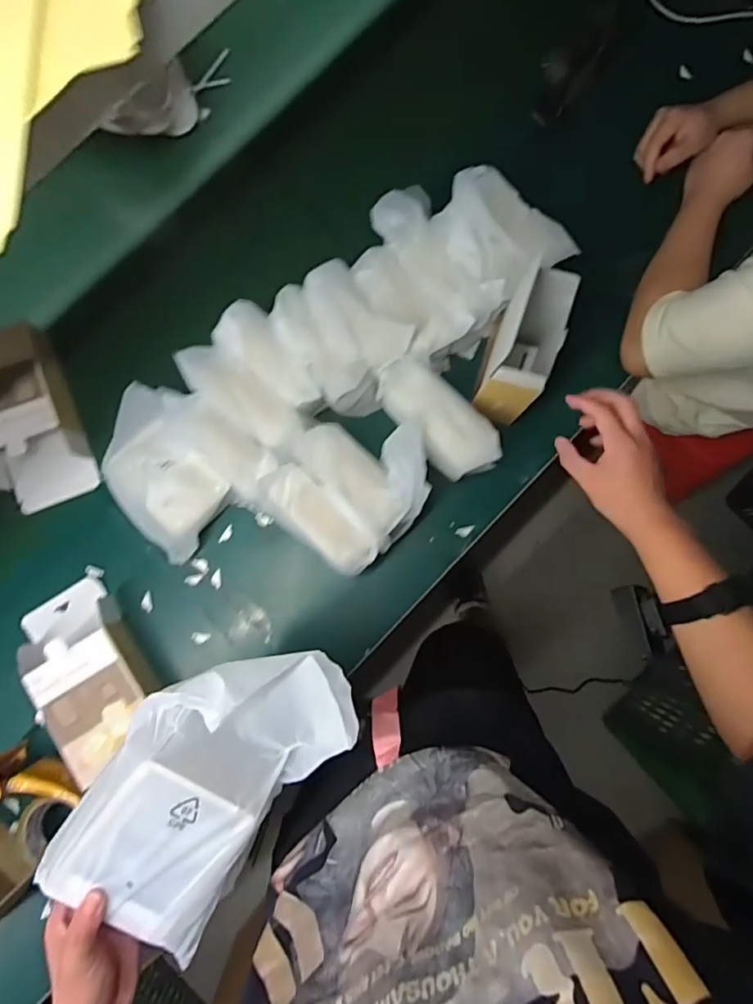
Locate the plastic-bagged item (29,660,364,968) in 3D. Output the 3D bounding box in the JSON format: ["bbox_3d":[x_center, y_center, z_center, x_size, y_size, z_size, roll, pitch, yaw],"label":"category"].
[{"bbox_3d":[-0.136,0.223,0.417,0.141,0.081,0.253,37,87,3],"label":"plastic-bagged item"}]

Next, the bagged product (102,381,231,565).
[{"bbox_3d":[-0.287,-0.041,0.715,0.131,0.075,0.222,-34,86,-2],"label":"bagged product"}]

